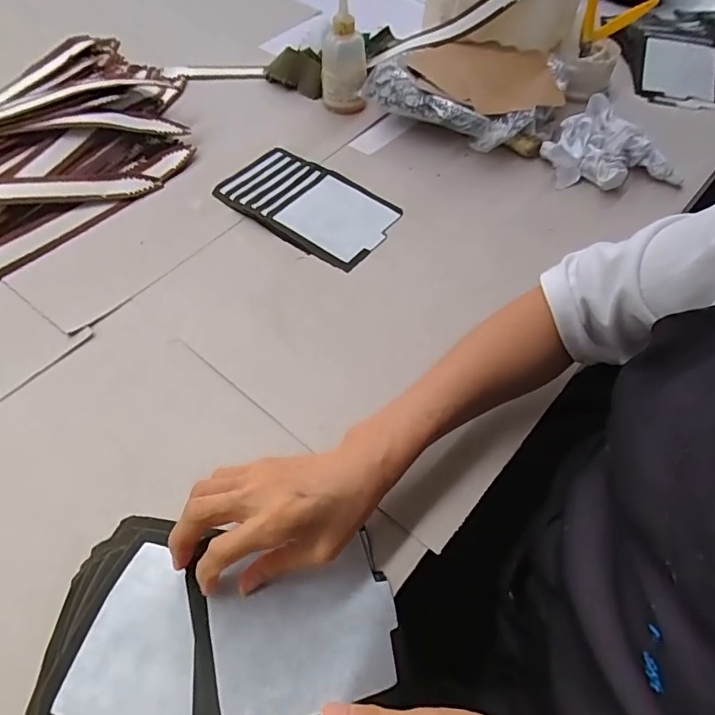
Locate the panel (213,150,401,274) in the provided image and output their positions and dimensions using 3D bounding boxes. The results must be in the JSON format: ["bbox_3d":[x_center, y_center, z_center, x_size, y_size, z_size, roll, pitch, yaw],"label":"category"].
[{"bbox_3d":[-0.062,-0.194,0.623,0.216,0.011,0.131,34,64,18],"label":"panel"}]

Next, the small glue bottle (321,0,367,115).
[{"bbox_3d":[-0.017,-0.419,0.678,0.065,0.148,0.063,-3,56,-4],"label":"small glue bottle"}]

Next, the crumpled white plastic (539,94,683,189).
[{"bbox_3d":[0.323,-0.266,0.659,0.132,0.053,0.154,-23,59,-17],"label":"crumpled white plastic"}]

